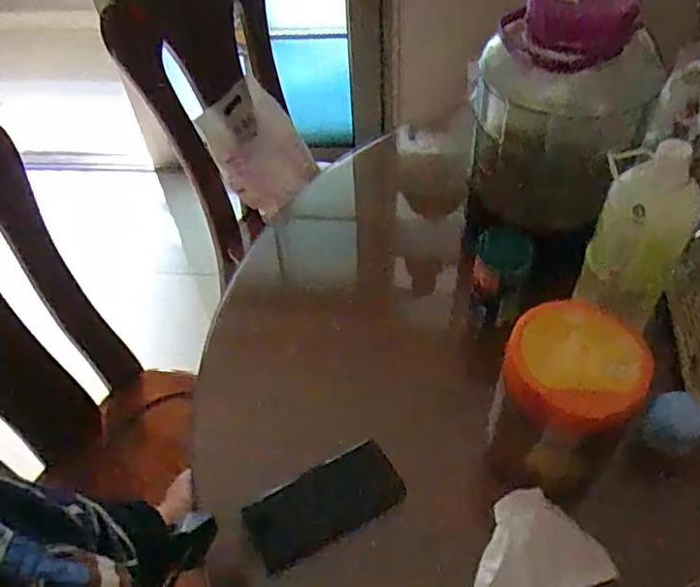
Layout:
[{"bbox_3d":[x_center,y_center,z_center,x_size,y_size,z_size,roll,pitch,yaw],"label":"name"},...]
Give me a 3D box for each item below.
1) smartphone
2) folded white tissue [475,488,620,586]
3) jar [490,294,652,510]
[{"bbox_3d":[-0.028,0.232,0.683,0.168,0.016,0.080,-22,51,-14],"label":"smartphone"},{"bbox_3d":[0.175,0.258,0.622,0.146,0.037,0.103,-13,50,-7],"label":"folded white tissue"},{"bbox_3d":[0.204,0.112,0.611,0.134,0.146,0.155,8,50,11],"label":"jar"}]

